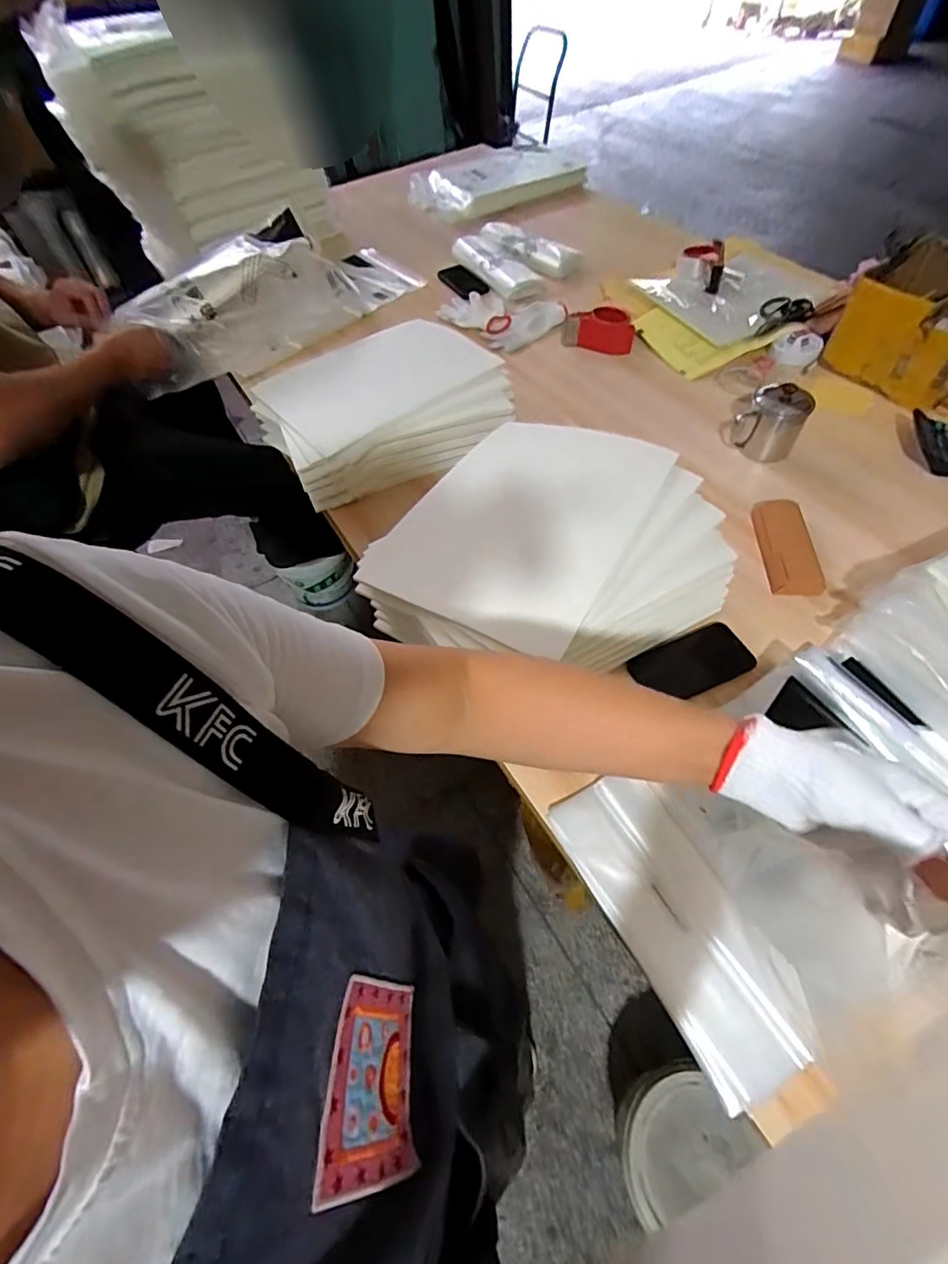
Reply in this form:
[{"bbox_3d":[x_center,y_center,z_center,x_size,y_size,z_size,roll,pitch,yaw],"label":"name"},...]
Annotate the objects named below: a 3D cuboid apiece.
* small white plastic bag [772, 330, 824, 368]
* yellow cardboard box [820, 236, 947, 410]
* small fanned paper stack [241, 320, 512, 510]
[{"bbox_3d":[0.638,-0.558,1.081,0.088,0.030,0.064,23,61,18],"label":"small white plastic bag"},{"bbox_3d":[0.823,-0.565,0.991,0.268,0.134,0.236,-37,62,-19],"label":"yellow cardboard box"},{"bbox_3d":[-0.158,-0.406,0.980,0.409,0.104,0.306,-29,59,-15],"label":"small fanned paper stack"}]

